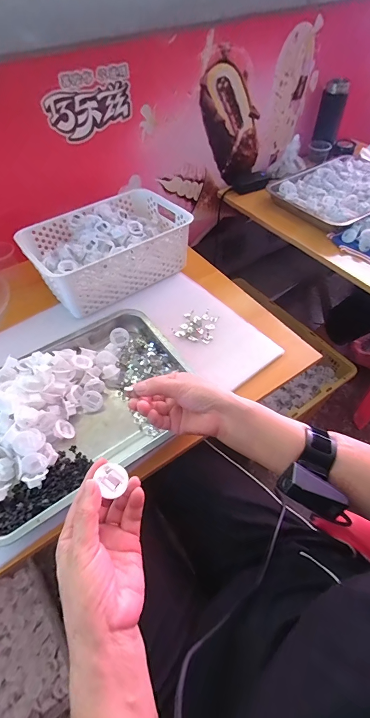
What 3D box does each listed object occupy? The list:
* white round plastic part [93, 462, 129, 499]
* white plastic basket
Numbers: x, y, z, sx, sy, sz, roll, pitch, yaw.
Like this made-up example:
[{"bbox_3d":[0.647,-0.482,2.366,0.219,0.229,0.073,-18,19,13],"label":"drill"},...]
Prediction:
[{"bbox_3d":[-0.075,0.123,0.342,0.031,0.011,0.032,18,45,-19],"label":"white round plastic part"},{"bbox_3d":[-0.167,-0.245,0.735,0.316,0.102,0.214,-29,57,-21],"label":"white plastic basket"}]

